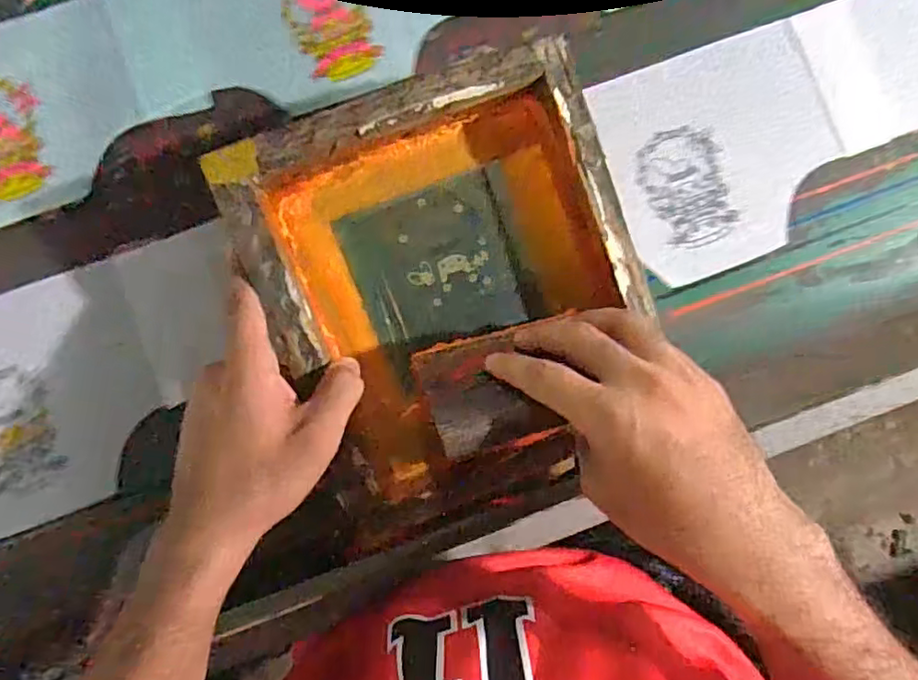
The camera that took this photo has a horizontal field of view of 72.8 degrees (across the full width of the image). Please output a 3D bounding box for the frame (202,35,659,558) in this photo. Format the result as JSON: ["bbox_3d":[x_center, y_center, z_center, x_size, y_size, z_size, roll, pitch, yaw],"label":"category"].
[{"bbox_3d":[0.000,-0.016,0.396,0.220,0.063,0.280,-18,104,-6],"label":"frame"}]

